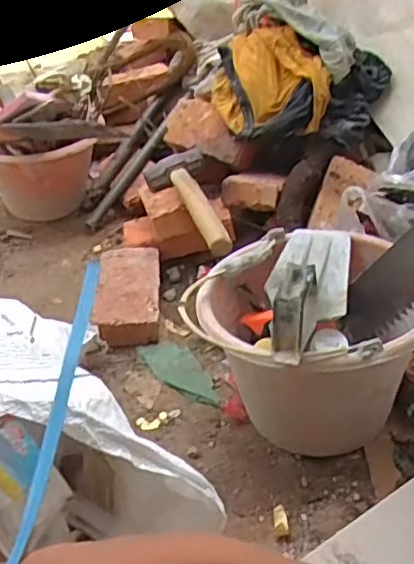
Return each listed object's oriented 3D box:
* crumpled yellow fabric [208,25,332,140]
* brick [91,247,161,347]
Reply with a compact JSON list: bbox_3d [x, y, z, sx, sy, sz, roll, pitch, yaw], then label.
[{"bbox_3d":[0.114,-0.362,1.127,0.200,0.148,0.173,0,39,-4],"label":"crumpled yellow fabric"},{"bbox_3d":[-0.121,0.016,1.003,0.111,0.043,0.195,0,39,-4],"label":"brick"}]

